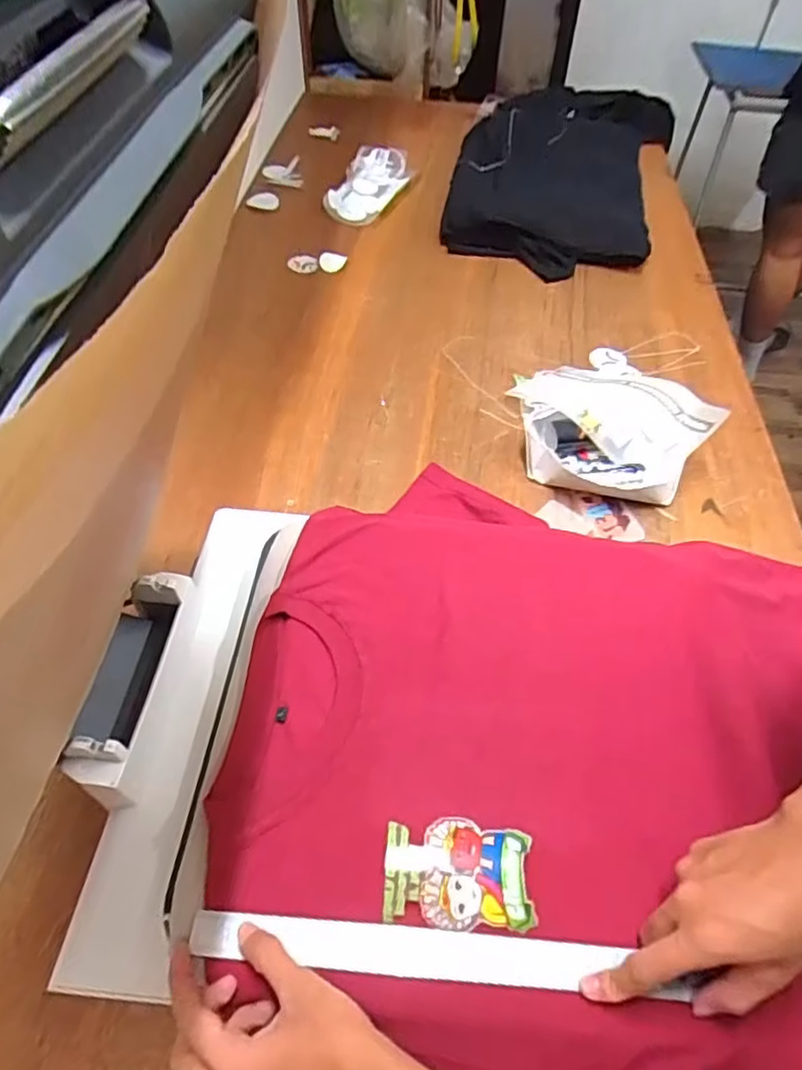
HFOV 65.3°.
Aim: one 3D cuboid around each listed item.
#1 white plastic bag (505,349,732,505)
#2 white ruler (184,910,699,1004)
[{"bbox_3d":[0.267,-0.166,0.843,0.239,0.065,0.295,-13,53,-12],"label":"white plastic bag"},{"bbox_3d":[0.023,0.274,0.407,0.315,0.008,0.028,5,68,1],"label":"white ruler"}]

